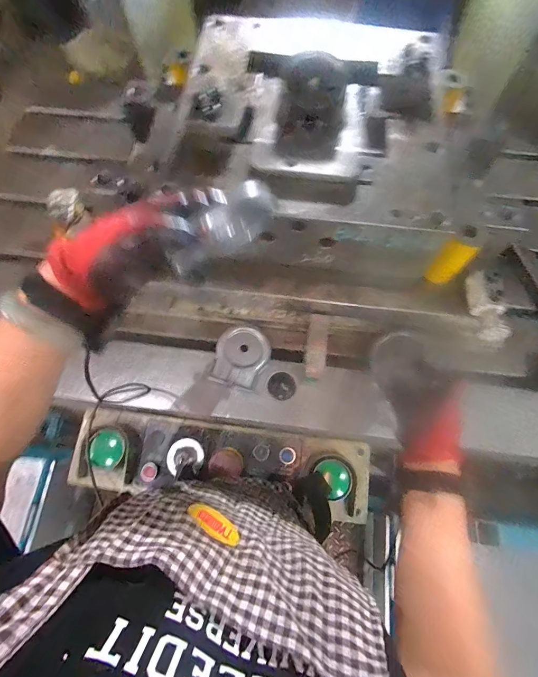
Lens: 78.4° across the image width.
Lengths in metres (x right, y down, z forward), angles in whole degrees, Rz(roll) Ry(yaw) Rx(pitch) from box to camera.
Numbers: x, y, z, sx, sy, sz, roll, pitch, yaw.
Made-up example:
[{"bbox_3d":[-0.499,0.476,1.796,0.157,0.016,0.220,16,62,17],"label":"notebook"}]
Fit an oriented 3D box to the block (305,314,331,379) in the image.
[{"bbox_3d":[0.080,0.012,0.552,0.035,0.024,0.106,8,82,2],"label":"block"}]

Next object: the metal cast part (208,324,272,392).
[{"bbox_3d":[-0.053,0.037,0.626,0.097,0.033,0.114,13,69,5],"label":"metal cast part"}]

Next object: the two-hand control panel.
[{"bbox_3d":[-0.091,0.242,0.634,0.564,0.084,0.150,7,69,2],"label":"two-hand control panel"}]

